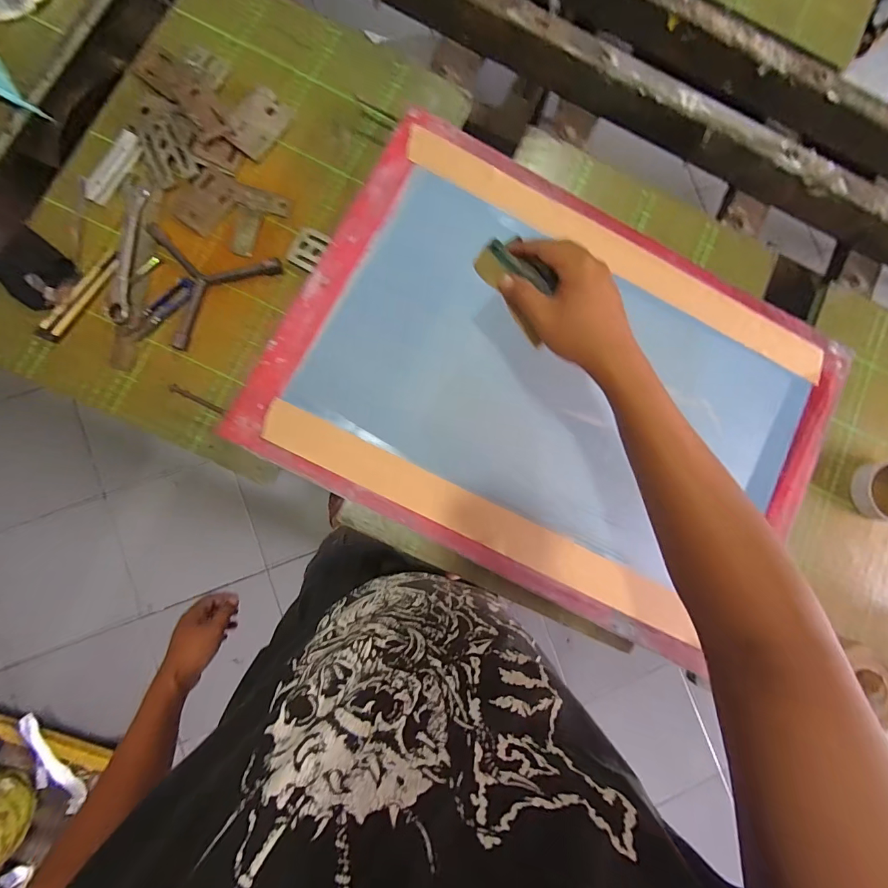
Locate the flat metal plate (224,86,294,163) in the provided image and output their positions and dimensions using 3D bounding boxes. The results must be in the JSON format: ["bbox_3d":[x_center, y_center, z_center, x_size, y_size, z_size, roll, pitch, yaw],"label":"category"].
[{"bbox_3d":[-0.237,-0.409,0.522,0.059,0.004,0.089,32,80,-9],"label":"flat metal plate"}]

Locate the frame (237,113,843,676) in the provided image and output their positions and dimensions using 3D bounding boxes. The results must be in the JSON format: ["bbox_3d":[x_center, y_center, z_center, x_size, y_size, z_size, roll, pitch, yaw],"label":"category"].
[{"bbox_3d":[0.154,-0.075,0.494,0.647,0.039,0.477,27,83,-3],"label":"frame"}]

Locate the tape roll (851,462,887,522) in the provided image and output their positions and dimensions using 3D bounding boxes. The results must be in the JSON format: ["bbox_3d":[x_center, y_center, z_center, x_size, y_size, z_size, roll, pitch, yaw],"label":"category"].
[{"bbox_3d":[0.596,0.064,0.549,0.087,0.022,0.078,4,84,-5],"label":"tape roll"}]

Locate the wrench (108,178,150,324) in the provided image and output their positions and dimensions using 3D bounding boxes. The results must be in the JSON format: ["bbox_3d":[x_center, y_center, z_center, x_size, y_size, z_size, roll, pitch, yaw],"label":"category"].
[{"bbox_3d":[-0.381,-0.233,0.494,0.029,0.009,0.177,2,84,-5],"label":"wrench"}]

